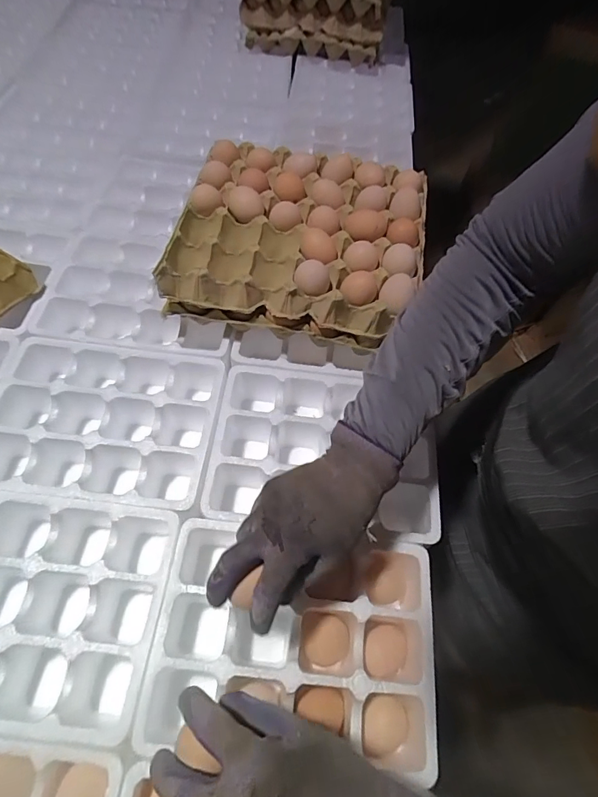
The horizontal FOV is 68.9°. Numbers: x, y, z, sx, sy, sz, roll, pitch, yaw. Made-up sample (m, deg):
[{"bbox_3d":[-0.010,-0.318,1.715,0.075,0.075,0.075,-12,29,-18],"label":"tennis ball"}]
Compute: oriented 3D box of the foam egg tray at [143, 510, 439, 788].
[{"bbox_3d":[-0.004,0.221,0.408,0.238,0.064,0.176,5,59,0],"label":"foam egg tray"}]

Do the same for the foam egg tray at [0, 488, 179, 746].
[{"bbox_3d":[-0.249,0.192,0.410,0.245,0.074,0.185,7,59,-1],"label":"foam egg tray"}]

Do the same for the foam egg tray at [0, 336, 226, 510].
[{"bbox_3d":[-0.223,0.033,0.503,0.249,0.075,0.186,7,59,-1],"label":"foam egg tray"}]

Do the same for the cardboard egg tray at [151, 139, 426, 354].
[{"bbox_3d":[0.005,-0.205,0.543,0.284,0.059,0.256,10,59,1],"label":"cardboard egg tray"}]

